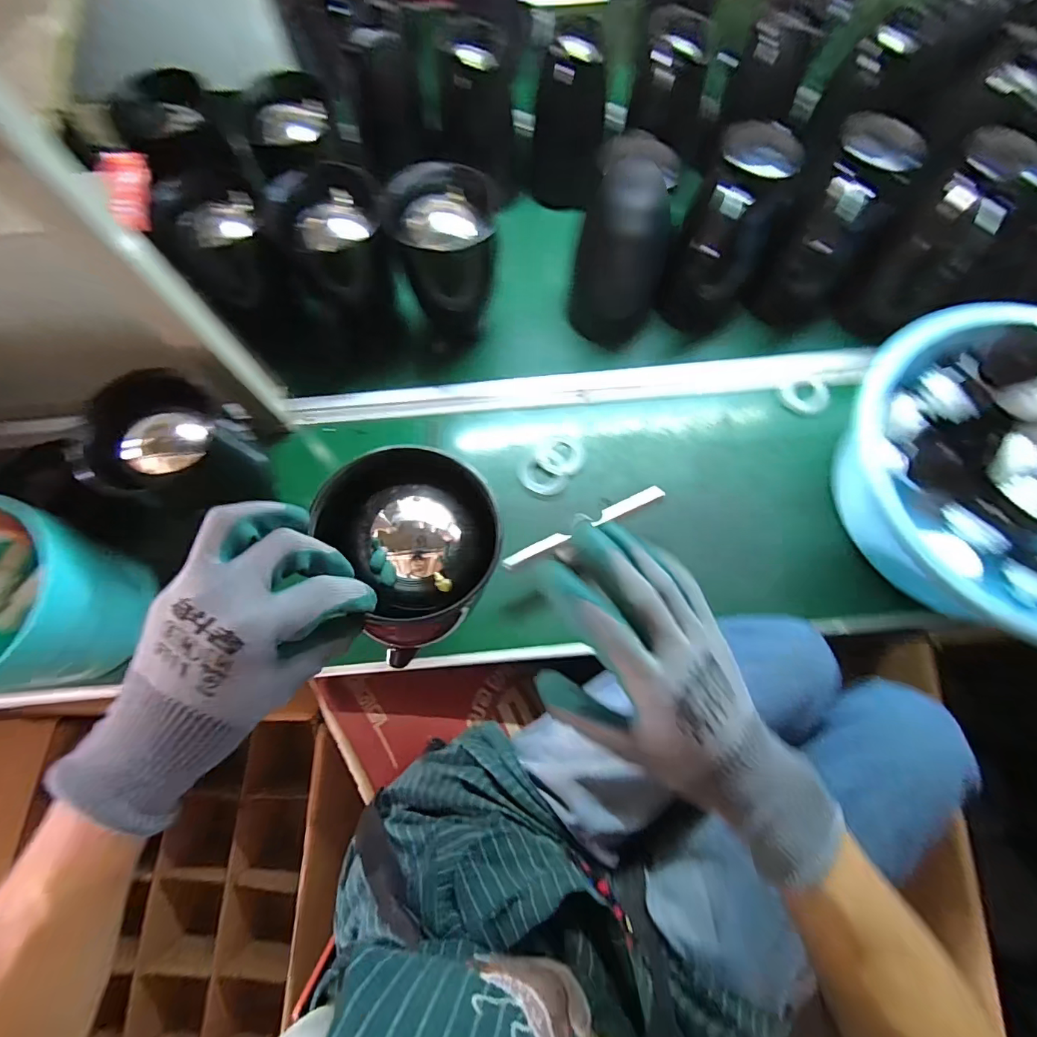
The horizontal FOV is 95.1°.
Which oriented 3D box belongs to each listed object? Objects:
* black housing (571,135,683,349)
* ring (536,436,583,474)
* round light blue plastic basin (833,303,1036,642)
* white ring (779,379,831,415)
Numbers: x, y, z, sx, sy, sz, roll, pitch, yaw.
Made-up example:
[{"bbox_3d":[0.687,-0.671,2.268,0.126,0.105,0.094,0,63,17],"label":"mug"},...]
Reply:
[{"bbox_3d":[0.125,-0.322,0.591,0.101,0.241,0.116,4,71,2],"label":"black housing"},{"bbox_3d":[0.056,-0.085,0.632,0.060,0.012,0.059,0,71,0],"label":"ring"},{"bbox_3d":[0.544,-0.031,0.527,0.368,0.127,0.343,0,71,0],"label":"round light blue plastic basin"},{"bbox_3d":[0.395,-0.167,0.650,0.059,0.009,0.057,0,71,0],"label":"white ring"}]

